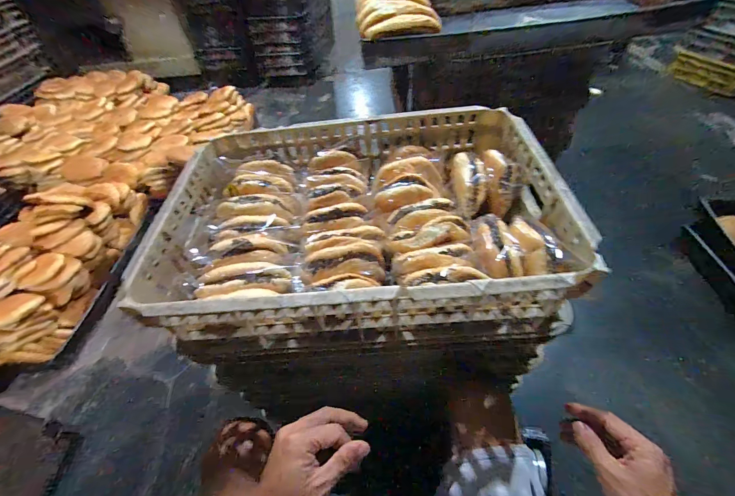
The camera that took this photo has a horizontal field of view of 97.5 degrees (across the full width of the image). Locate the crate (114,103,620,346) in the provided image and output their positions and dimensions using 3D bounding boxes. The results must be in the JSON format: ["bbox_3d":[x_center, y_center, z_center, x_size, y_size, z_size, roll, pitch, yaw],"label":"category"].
[{"bbox_3d":[-0.019,-0.064,0.541,0.596,0.107,0.418,-4,49,2],"label":"crate"}]

